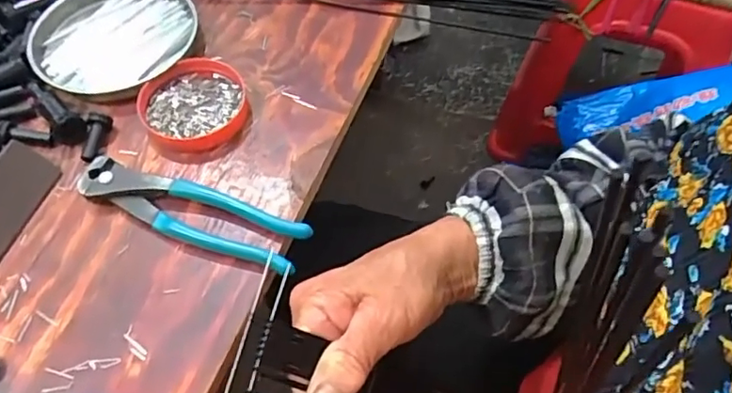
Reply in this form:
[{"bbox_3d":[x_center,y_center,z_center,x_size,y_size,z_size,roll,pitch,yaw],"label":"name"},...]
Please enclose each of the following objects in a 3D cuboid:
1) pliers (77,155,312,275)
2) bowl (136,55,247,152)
[{"bbox_3d":[-0.118,0.011,0.384,0.161,0.016,0.040,16,60,10],"label":"pliers"},{"bbox_3d":[-0.130,-0.071,0.434,0.075,0.017,0.079,0,58,0],"label":"bowl"}]

